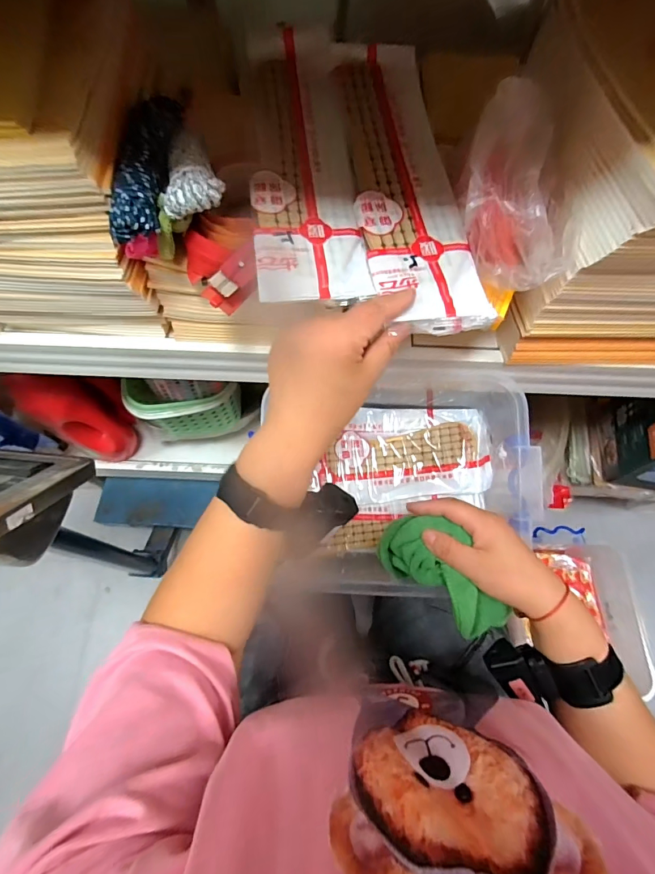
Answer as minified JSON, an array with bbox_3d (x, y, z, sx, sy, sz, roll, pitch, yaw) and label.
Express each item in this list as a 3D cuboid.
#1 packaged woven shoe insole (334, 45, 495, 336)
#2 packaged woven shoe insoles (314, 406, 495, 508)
[{"bbox_3d":[0.066,-0.223,0.352,0.091,0.020,0.287,-10,77,-4],"label":"packaged woven shoe insole"},{"bbox_3d":[0.103,0.020,0.550,0.216,0.041,0.126,-6,68,-2],"label":"packaged woven shoe insoles"}]

